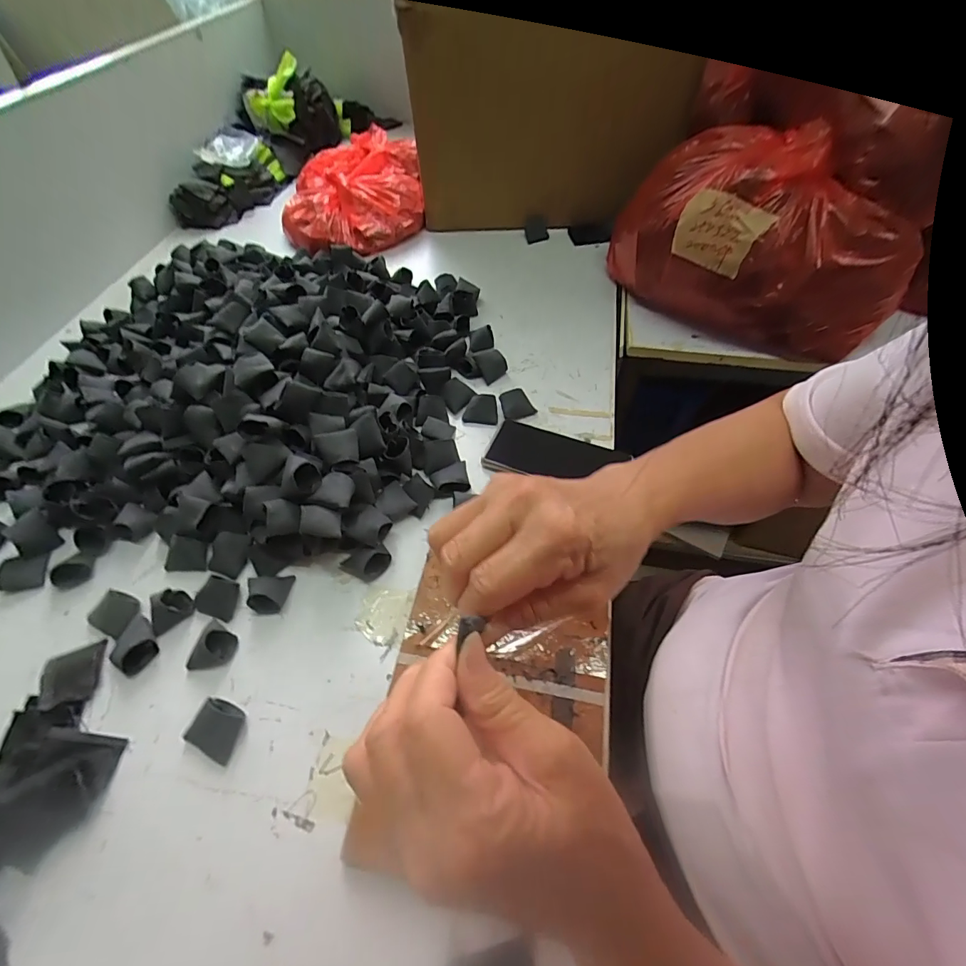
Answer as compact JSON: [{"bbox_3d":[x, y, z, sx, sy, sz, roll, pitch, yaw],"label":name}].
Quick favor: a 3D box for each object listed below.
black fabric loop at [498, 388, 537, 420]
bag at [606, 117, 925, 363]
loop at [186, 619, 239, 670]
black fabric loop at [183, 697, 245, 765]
[{"bbox_3d":[0.044,-0.099,0.562,0.041,0.023,0.031,-14,55,-8],"label":"black fabric loop"},{"bbox_3d":[0.328,-0.305,0.580,0.301,0.209,0.181,12,56,11],"label":"bag"},{"bbox_3d":[-0.248,0.146,0.401,0.039,0.029,0.042,-1,54,2],"label":"loop"},{"bbox_3d":[-0.219,0.201,0.370,0.041,0.015,0.036,20,58,16],"label":"black fabric loop"}]

